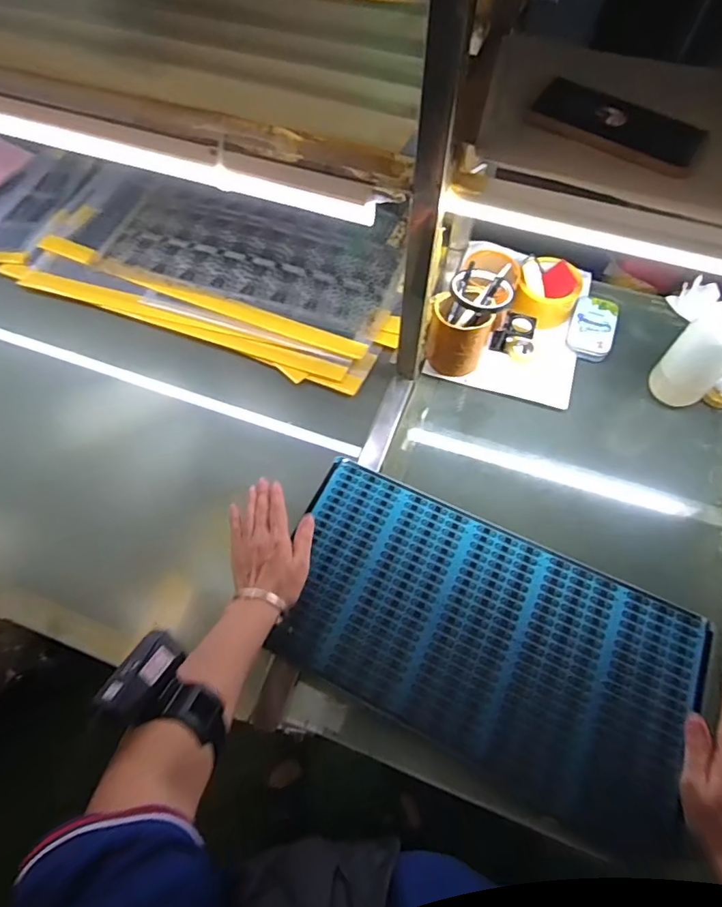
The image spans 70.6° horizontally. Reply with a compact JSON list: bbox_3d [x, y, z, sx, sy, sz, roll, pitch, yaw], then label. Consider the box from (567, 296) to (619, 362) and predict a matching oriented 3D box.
[{"bbox_3d":[0.352,-0.194,0.776,0.066,0.018,0.113,19,63,9],"label":"box"}]

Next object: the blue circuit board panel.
[{"bbox_3d":[0.135,0.208,0.590,0.475,0.011,0.266,24,64,11],"label":"blue circuit board panel"}]

